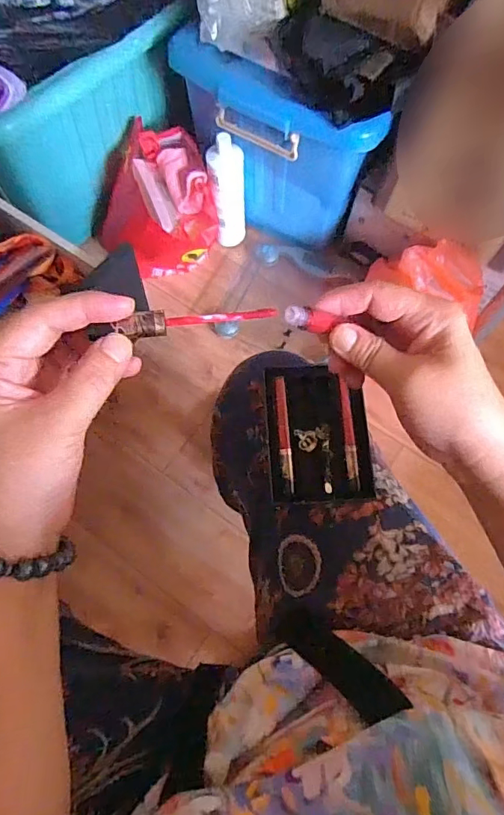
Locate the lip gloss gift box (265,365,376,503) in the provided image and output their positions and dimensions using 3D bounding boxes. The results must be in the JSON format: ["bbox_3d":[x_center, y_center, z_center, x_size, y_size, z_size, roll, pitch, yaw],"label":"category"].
[{"bbox_3d":[0.057,0.021,0.409,0.084,0.019,0.116,-4,84,5],"label":"lip gloss gift box"}]

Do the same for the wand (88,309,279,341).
[{"bbox_3d":[-0.034,-0.045,0.247,0.096,0.008,0.012,-8,68,-12],"label":"wand"}]

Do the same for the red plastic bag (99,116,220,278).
[{"bbox_3d":[-0.204,-0.410,1.011,0.240,0.190,0.267,-9,68,-6],"label":"red plastic bag"}]

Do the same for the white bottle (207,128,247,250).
[{"bbox_3d":[-0.052,-0.437,1.004,0.080,0.253,0.060,1,67,-2],"label":"white bottle"}]

